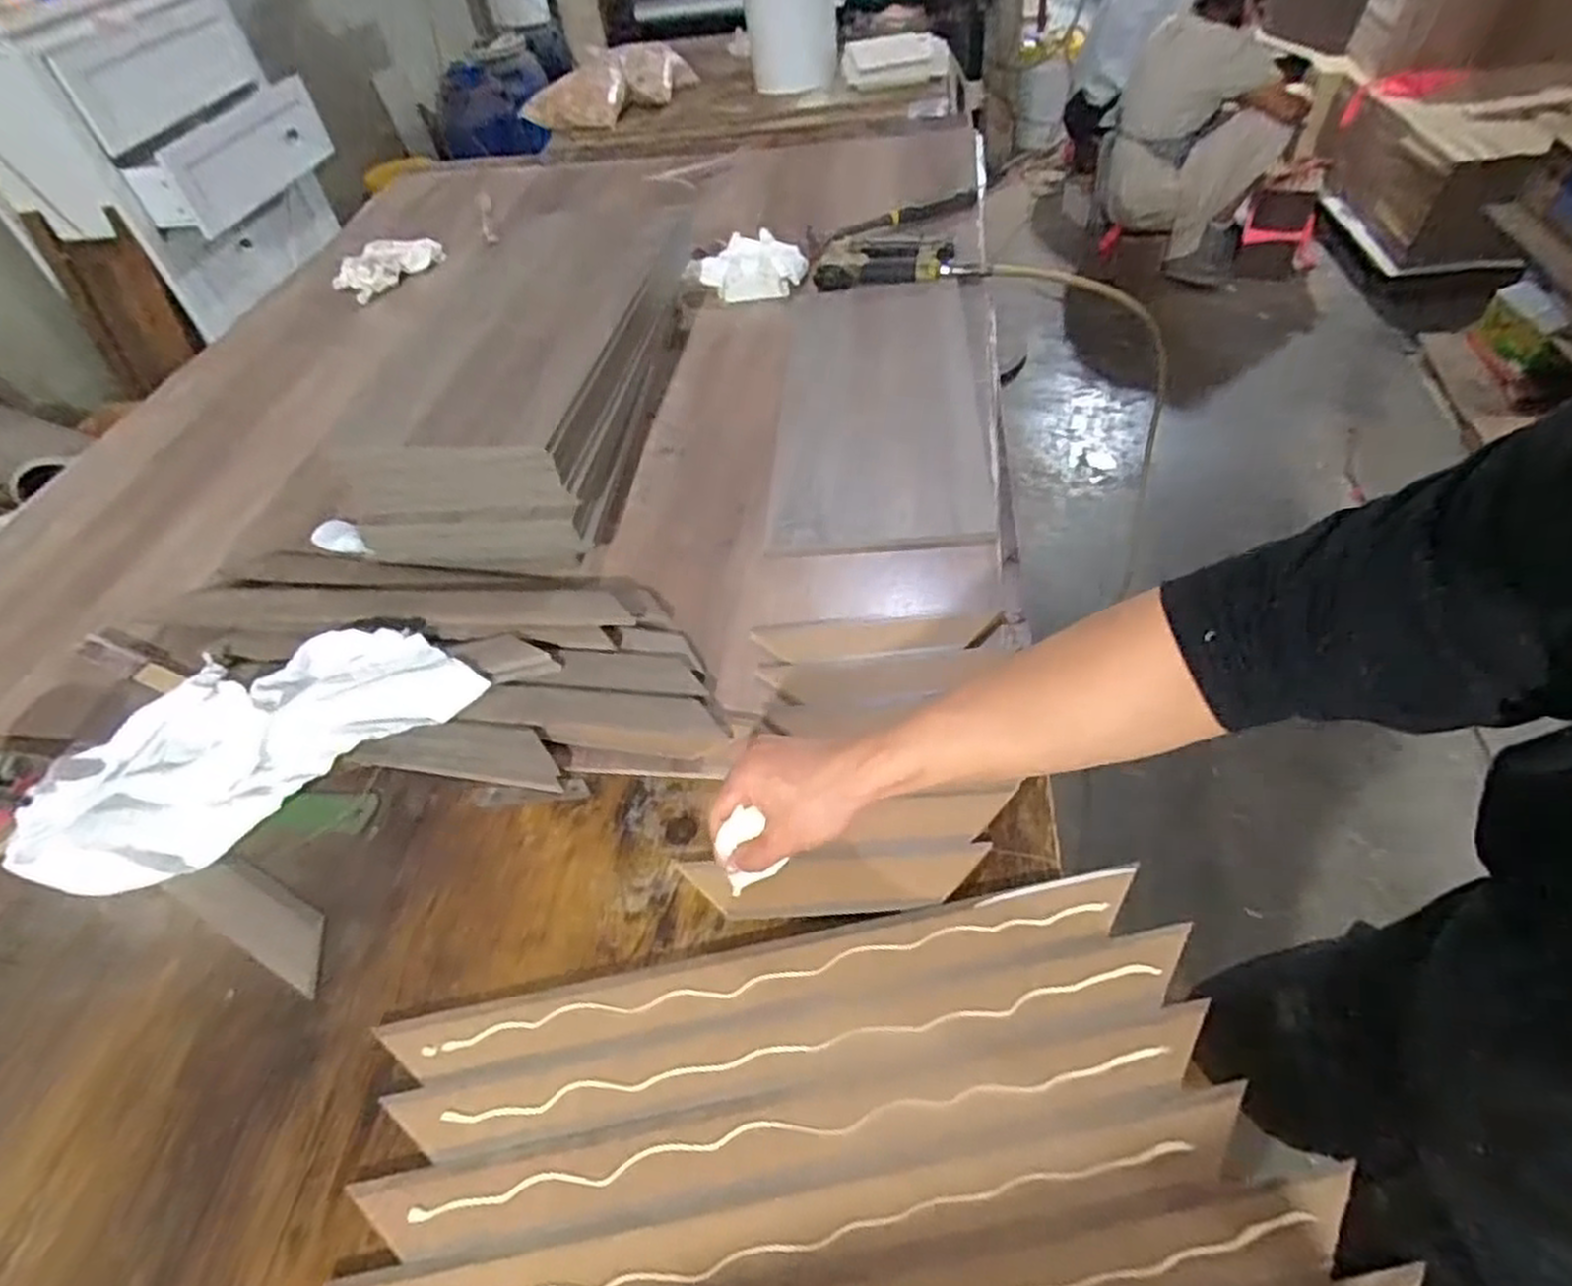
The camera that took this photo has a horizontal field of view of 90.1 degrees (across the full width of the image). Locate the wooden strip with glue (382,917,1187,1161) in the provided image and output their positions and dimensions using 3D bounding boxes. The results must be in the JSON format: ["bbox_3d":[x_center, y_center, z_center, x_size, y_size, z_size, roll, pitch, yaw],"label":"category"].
[{"bbox_3d":[0.012,0.246,0.494,0.489,0.023,0.053,-10,50,-3],"label":"wooden strip with glue"}]

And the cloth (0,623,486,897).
[{"bbox_3d":[-0.470,0.069,0.694,0.344,0.047,0.202,-34,53,-21],"label":"cloth"}]

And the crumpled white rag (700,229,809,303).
[{"bbox_3d":[-0.050,-0.568,1.191,0.160,0.063,0.111,-1,49,7],"label":"crumpled white rag"}]

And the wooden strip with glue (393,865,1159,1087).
[{"bbox_3d":[-0.016,0.222,0.533,0.491,0.010,0.057,-11,47,-1],"label":"wooden strip with glue"}]

